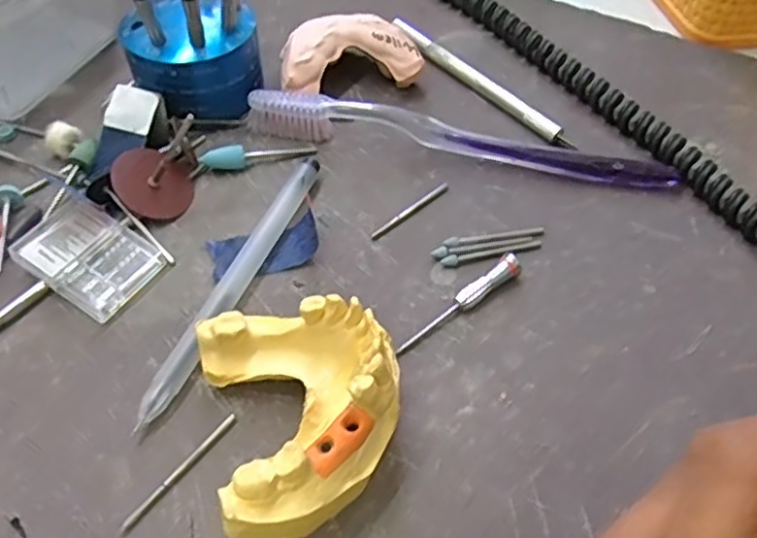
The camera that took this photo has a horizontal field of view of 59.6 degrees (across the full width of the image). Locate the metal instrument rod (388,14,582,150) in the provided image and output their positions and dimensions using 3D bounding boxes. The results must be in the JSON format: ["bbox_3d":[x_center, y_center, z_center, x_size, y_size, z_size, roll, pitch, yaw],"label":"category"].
[{"bbox_3d":[0.049,-0.093,0.326,0.007,0.008,0.117,-32,59,-24],"label":"metal instrument rod"}]

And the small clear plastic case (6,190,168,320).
[{"bbox_3d":[-0.109,-0.005,0.248,0.047,0.011,0.035,28,56,19],"label":"small clear plastic case"}]

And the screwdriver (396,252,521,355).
[{"bbox_3d":[0.029,0.012,0.240,0.057,0.010,0.007,-31,59,-24],"label":"screwdriver"}]

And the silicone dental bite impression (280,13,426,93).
[{"bbox_3d":[-0.015,-0.099,0.316,0.065,0.027,0.037,-16,54,-14],"label":"silicone dental bite impression"}]

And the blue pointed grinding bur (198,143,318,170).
[{"bbox_3d":[-0.051,-0.050,0.286,0.049,0.010,0.006,-14,54,-13],"label":"blue pointed grinding bur"}]

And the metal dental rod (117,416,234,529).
[{"bbox_3d":[-0.061,0.061,0.202,0.004,0.004,0.045,31,57,20],"label":"metal dental rod"}]

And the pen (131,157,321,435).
[{"bbox_3d":[-0.052,0.003,0.245,0.011,0.010,0.124,18,53,12],"label":"pen"}]

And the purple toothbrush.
[{"bbox_3d":[0.034,-0.057,0.290,0.186,0.020,0.011,9,52,5],"label":"purple toothbrush"}]

